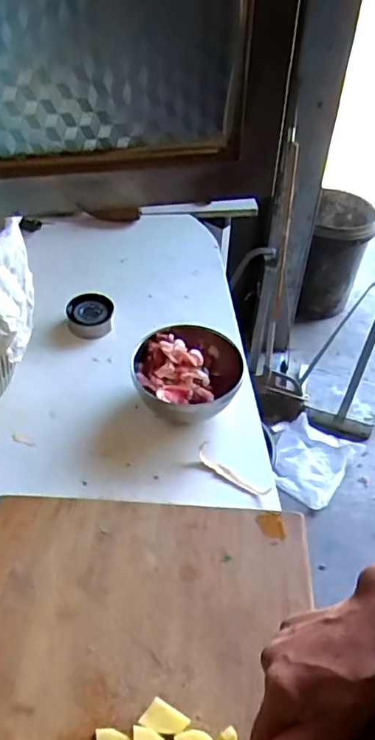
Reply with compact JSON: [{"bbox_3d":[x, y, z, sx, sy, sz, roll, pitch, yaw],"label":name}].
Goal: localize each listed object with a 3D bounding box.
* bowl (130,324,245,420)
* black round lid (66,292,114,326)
[{"bbox_3d":[-0.002,0.016,0.717,0.132,0.074,0.140,2,46,-2],"label":"bowl"},{"bbox_3d":[-0.141,-0.092,0.826,0.064,0.015,0.061,0,48,0],"label":"black round lid"}]

